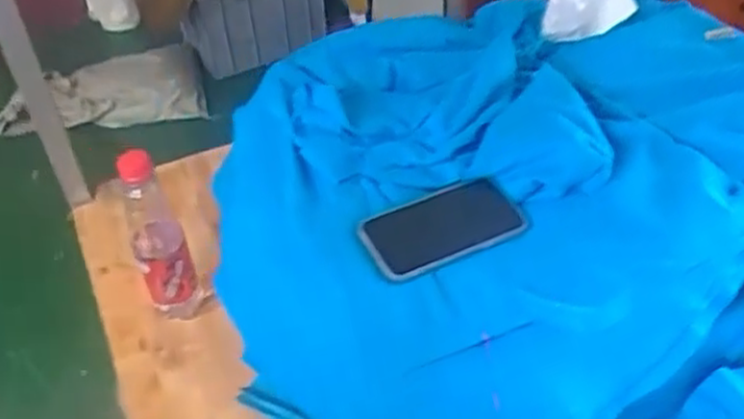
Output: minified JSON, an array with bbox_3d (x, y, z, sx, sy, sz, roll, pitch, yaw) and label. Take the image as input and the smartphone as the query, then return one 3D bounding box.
[{"bbox_3d":[0.063,0.013,0.681,0.146,0.016,0.077,-22,46,-19],"label":"smartphone"}]

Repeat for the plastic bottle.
[{"bbox_3d":[-0.220,0.037,0.782,0.051,0.217,0.049,-20,46,-17],"label":"plastic bottle"}]

